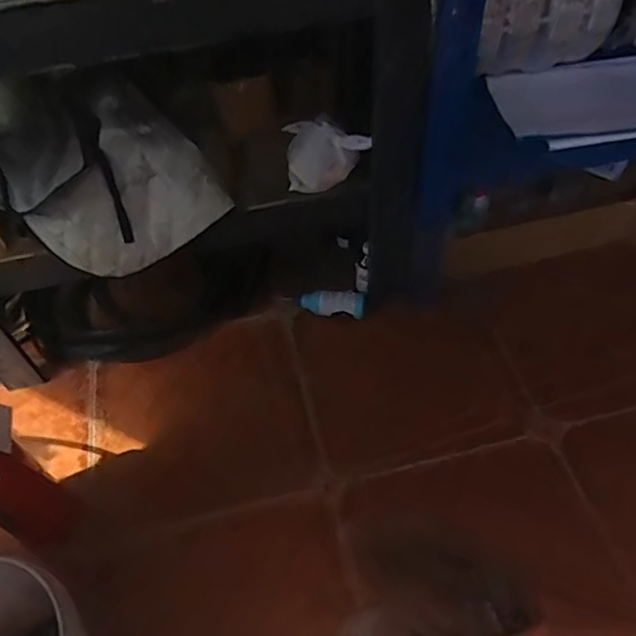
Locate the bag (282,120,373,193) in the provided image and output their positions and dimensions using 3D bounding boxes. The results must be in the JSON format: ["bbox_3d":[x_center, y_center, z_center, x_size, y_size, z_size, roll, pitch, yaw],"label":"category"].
[{"bbox_3d":[0.021,-0.337,1.179,0.170,0.109,0.102,4,50,8],"label":"bag"}]

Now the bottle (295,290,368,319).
[{"bbox_3d":[0.034,-0.040,1.476,0.183,0.055,0.068,9,51,12],"label":"bottle"}]

